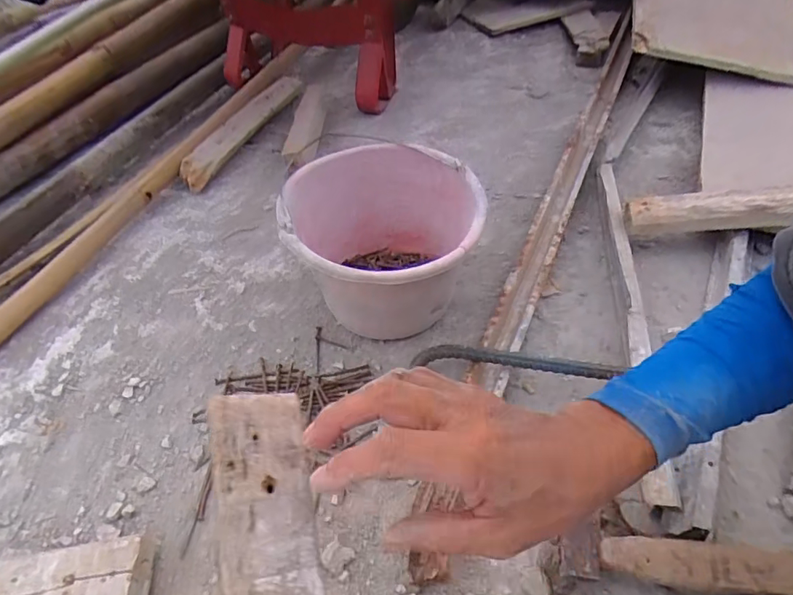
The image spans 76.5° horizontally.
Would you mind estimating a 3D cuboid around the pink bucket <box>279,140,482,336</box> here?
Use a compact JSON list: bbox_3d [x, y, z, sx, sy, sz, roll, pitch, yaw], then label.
[{"bbox_3d":[-0.011,-0.054,0.618,0.215,0.170,0.238,-21,49,-13],"label":"pink bucket"}]

